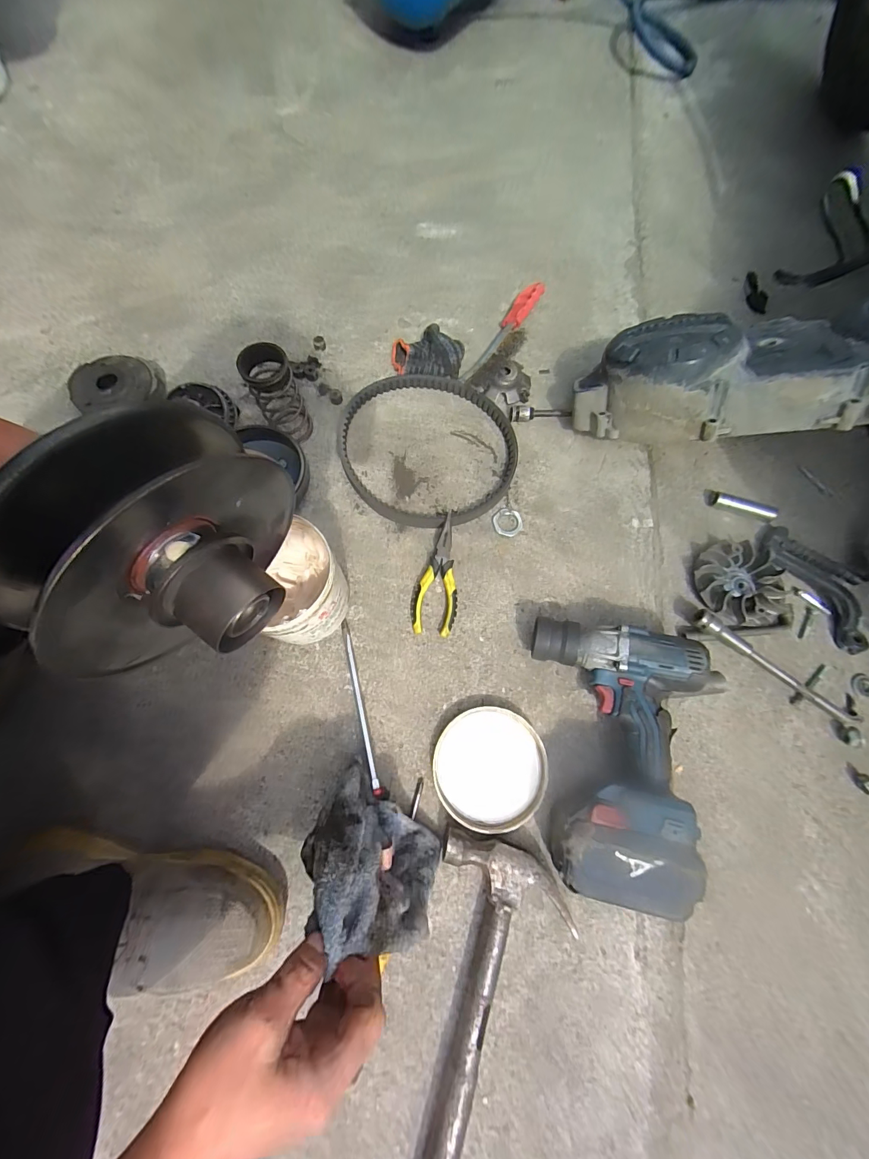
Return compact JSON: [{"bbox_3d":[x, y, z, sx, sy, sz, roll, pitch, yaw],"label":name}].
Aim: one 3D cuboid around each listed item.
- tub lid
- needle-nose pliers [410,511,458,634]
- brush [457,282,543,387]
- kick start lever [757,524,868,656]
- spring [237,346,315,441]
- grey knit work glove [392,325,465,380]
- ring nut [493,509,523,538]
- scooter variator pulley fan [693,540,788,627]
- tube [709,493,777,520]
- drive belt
[{"bbox_3d":[0.062,0.209,0.454,0.120,0.014,0.121,0,72,-1],"label":"tub lid"},{"bbox_3d":[0.004,-0.008,0.512,0.053,0.027,0.152,6,72,1],"label":"needle-nose pliers"},{"bbox_3d":[0.115,-0.375,0.618,0.059,0.045,0.223,28,74,8],"label":"brush"},{"bbox_3d":[0.487,0.005,0.517,0.065,0.025,0.175,-32,75,-10],"label":"kick start lever"},{"bbox_3d":[-0.198,-0.235,0.517,0.054,0.107,0.060,-26,74,-9],"label":"spring"},{"bbox_3d":[-0.011,-0.339,0.606,0.106,0.040,0.080,0,72,0],"label":"grey knit work glove"},{"bbox_3d":[0.099,-0.077,0.551,0.039,0.004,0.040,0,72,-1],"label":"ring nut"},{"bbox_3d":[0.380,0.004,0.514,0.101,0.027,0.108,5,72,1],"label":"scooter variator pulley fan"},{"bbox_3d":[0.416,-0.098,0.550,0.081,0.022,0.024,16,73,5],"label":"tube"},{"bbox_3d":[-0.013,-0.185,0.568,0.253,0.019,0.229,14,73,4],"label":"drive belt"}]

